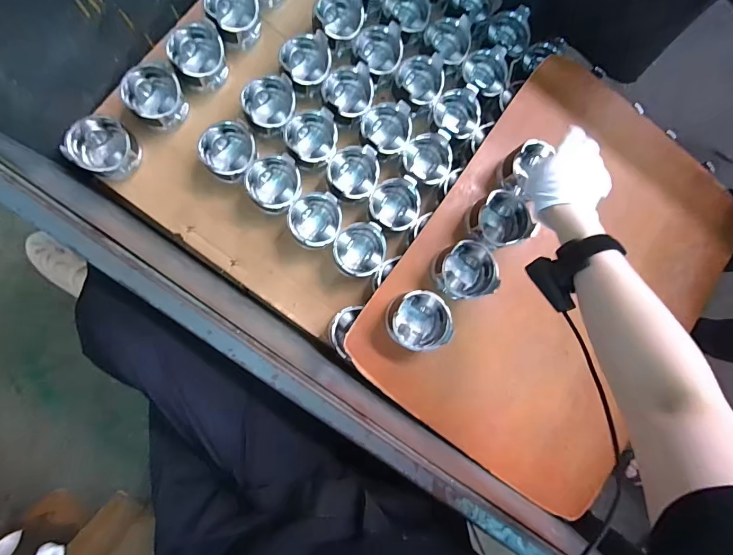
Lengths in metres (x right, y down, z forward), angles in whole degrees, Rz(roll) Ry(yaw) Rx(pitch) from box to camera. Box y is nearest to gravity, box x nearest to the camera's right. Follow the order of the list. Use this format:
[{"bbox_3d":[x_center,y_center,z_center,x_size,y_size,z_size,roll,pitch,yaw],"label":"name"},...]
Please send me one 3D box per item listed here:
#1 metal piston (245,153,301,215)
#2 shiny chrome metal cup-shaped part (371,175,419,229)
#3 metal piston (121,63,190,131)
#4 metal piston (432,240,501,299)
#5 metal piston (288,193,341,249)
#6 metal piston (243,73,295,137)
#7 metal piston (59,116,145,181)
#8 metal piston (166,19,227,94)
[{"bbox_3d":[-0.153,-0.154,0.624,0.089,0.040,0.095,-6,88,-8],"label":"metal piston"},{"bbox_3d":[0.048,-0.123,0.643,0.083,0.059,0.086,-13,88,-8],"label":"shiny chrome metal cup-shaped part"},{"bbox_3d":[-0.338,-0.289,0.600,0.087,0.052,0.086,0,87,-8],"label":"metal piston"},{"bbox_3d":[0.151,-0.012,0.581,0.089,0.064,0.083,0,89,-8],"label":"metal piston"},{"bbox_3d":[-0.085,-0.094,0.620,0.088,0.050,0.093,0,87,-8],"label":"metal piston"},{"bbox_3d":[-0.163,-0.284,0.635,0.082,0.074,0.087,0,87,-8],"label":"metal piston"},{"bbox_3d":[-0.408,-0.203,0.586,0.082,0.071,0.086,0,87,-8],"label":"metal piston"},{"bbox_3d":[-0.275,-0.366,0.628,0.082,0.074,0.086,0,87,-8],"label":"metal piston"}]

